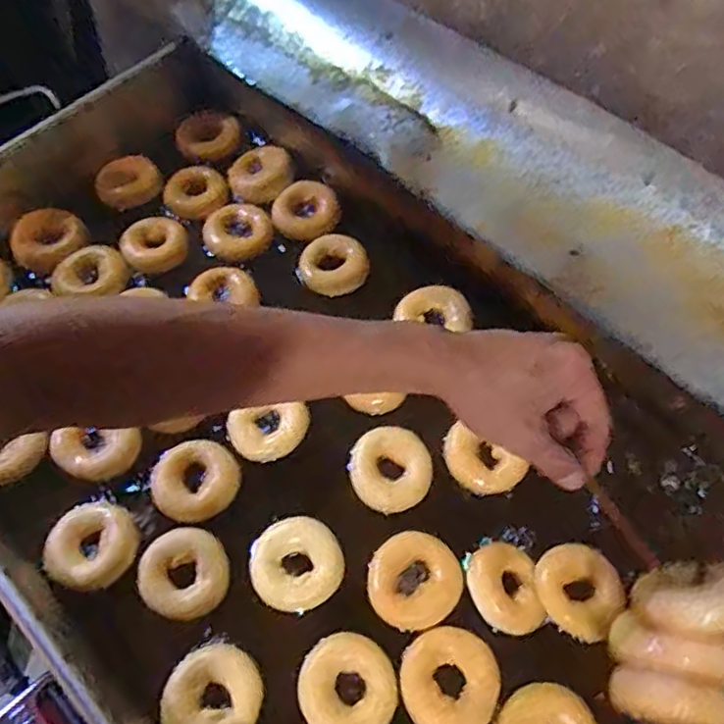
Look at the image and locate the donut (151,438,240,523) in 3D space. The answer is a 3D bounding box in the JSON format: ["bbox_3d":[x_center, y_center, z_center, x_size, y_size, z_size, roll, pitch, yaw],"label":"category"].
[{"bbox_3d":[-0.148,0.105,0.570,0.073,0.019,0.070,-1,62,1],"label":"donut"}]

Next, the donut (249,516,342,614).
[{"bbox_3d":[-0.054,0.168,0.530,0.072,0.027,0.070,-1,62,1],"label":"donut"}]

